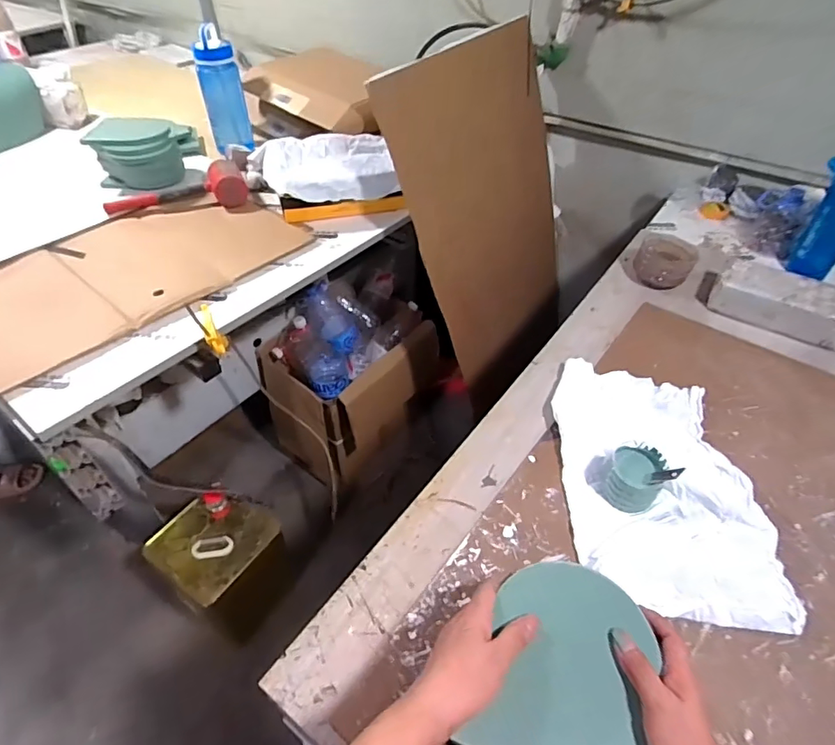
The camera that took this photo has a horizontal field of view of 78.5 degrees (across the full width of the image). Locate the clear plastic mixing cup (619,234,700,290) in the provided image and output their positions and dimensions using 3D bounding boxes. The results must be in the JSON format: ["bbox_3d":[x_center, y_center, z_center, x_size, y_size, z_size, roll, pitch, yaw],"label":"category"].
[{"bbox_3d":[0.454,-0.213,0.965,0.117,0.060,0.115,0,45,0],"label":"clear plastic mixing cup"}]

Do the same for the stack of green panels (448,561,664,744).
[{"bbox_3d":[0.121,0.250,0.422,0.134,0.025,0.182,14,46,13],"label":"stack of green panels"}]

